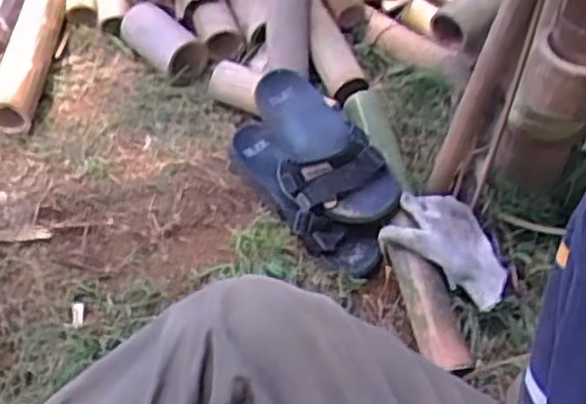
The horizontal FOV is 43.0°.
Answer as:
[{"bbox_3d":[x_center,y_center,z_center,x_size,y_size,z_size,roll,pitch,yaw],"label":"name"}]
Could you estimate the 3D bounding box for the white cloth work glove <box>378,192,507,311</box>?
[{"bbox_3d":[0.203,0.055,0.953,0.155,0.069,0.100,27,54,29],"label":"white cloth work glove"}]

